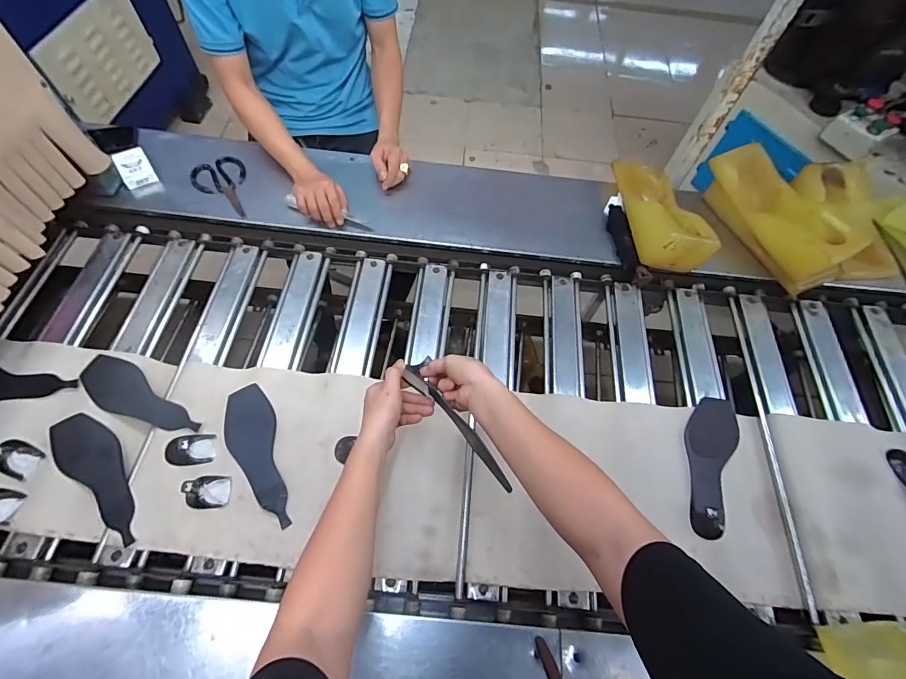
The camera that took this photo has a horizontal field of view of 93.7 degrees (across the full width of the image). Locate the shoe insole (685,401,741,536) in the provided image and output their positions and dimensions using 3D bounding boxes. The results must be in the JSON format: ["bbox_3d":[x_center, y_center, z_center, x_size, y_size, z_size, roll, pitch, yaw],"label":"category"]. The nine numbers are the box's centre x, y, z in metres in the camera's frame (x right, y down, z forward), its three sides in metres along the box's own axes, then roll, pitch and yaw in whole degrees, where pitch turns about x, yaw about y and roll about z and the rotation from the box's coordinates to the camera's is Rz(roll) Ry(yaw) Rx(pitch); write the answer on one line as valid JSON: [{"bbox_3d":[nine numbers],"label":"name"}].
[{"bbox_3d":[0.435,0.202,0.719,0.090,0.040,0.243,24,63,9],"label":"shoe insole"}]

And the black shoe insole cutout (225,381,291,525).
[{"bbox_3d":[-0.317,0.185,0.685,0.076,0.005,0.235,-19,65,-13],"label":"black shoe insole cutout"}]

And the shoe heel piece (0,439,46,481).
[{"bbox_3d":[-0.682,0.182,0.658,0.064,0.025,0.049,20,63,7],"label":"shoe heel piece"}]

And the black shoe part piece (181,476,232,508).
[{"bbox_3d":[-0.374,0.228,0.643,0.060,0.032,0.047,-2,62,-5],"label":"black shoe part piece"}]

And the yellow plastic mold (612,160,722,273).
[{"bbox_3d":[0.441,-0.282,0.898,0.130,0.092,0.282,0,62,-4],"label":"yellow plastic mold"}]

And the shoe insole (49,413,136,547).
[{"bbox_3d":[-0.545,0.205,0.664,0.236,0.006,0.077,36,63,16],"label":"shoe insole"}]

